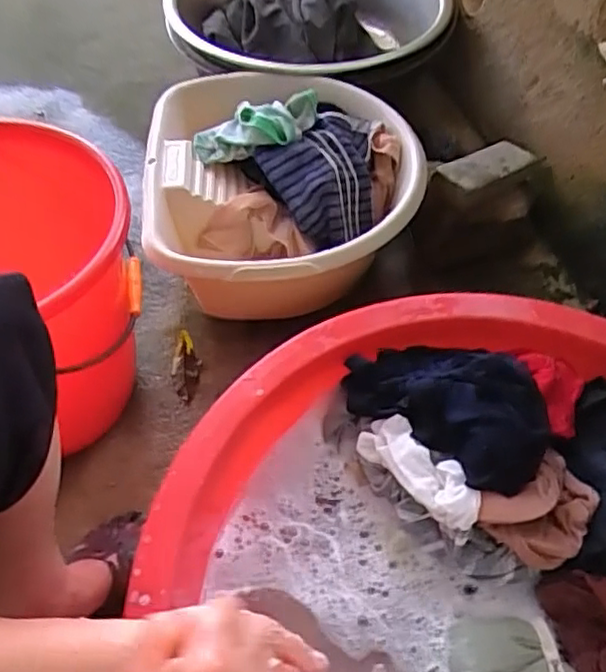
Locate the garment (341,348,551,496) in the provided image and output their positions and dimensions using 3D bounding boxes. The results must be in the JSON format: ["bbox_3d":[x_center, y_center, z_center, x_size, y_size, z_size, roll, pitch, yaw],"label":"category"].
[{"bbox_3d":[0.170,0.066,0.699,0.220,0.096,0.162,39,60,23],"label":"garment"}]

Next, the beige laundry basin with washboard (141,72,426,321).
[{"bbox_3d":[-0.028,-0.188,0.885,0.353,0.198,0.342,2,53,-3],"label":"beige laundry basin with washboard"}]

